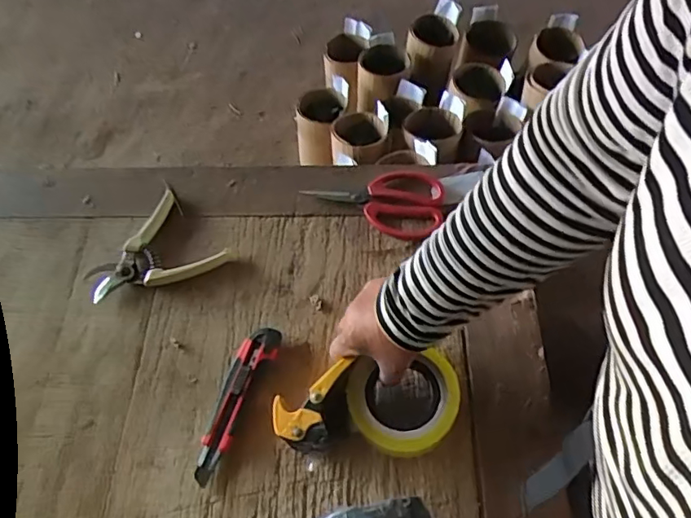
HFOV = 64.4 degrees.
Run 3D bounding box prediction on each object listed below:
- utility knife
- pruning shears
[{"bbox_3d":[-0.119,0.151,0.591,0.035,0.024,0.173,17,62,12],"label":"utility knife"},{"bbox_3d":[-0.241,-0.003,0.685,0.135,0.027,0.155,37,68,21],"label":"pruning shears"}]

